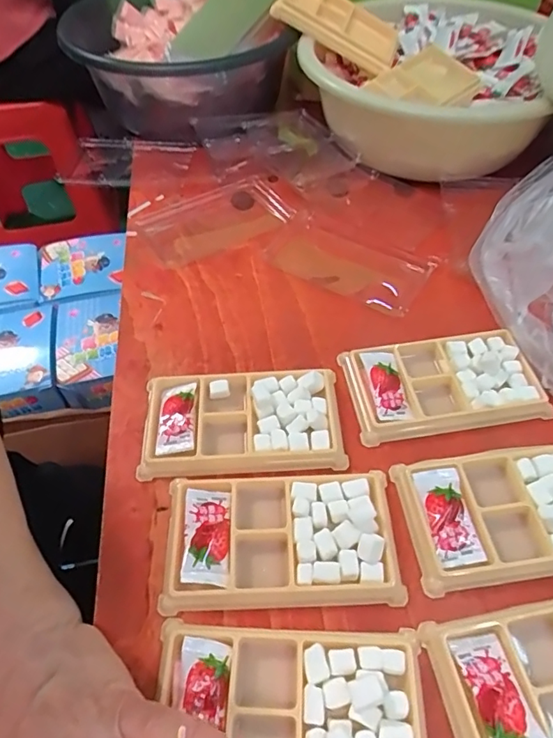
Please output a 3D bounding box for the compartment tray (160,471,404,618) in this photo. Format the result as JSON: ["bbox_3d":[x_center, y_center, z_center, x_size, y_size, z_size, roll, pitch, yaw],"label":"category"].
[{"bbox_3d":[0.002,0.100,0.299,0.134,0.014,0.076,-4,53,1],"label":"compartment tray"}]

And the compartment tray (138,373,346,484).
[{"bbox_3d":[-0.025,0.036,0.348,0.136,0.013,0.074,-3,53,1],"label":"compartment tray"}]

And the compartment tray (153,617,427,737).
[{"bbox_3d":[0.006,0.170,0.248,0.134,0.017,0.077,2,53,5],"label":"compartment tray"}]

